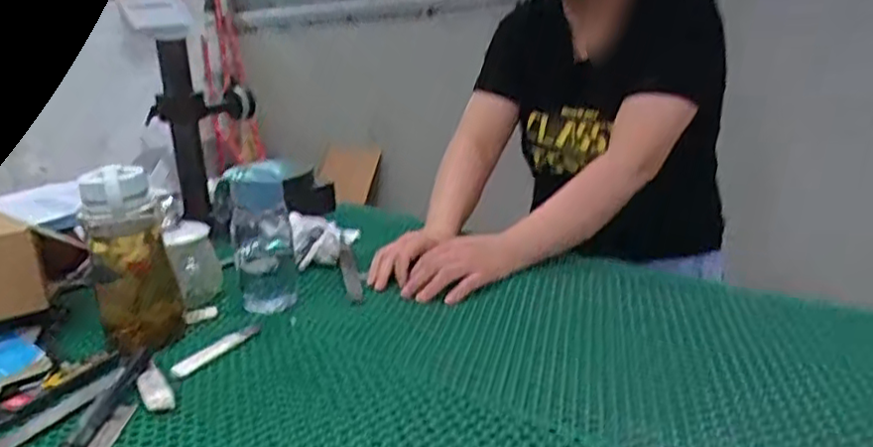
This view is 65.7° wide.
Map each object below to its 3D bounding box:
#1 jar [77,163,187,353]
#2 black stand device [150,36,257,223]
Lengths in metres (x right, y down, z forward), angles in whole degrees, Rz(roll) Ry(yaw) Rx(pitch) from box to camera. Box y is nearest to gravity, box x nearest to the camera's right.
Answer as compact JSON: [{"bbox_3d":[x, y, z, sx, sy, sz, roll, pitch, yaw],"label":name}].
[{"bbox_3d":[-0.283,0.037,0.643,0.081,0.182,0.071,-10,17,-21],"label":"jar"},{"bbox_3d":[-0.329,-0.135,0.974,0.061,0.244,0.137,5,18,26],"label":"black stand device"}]

